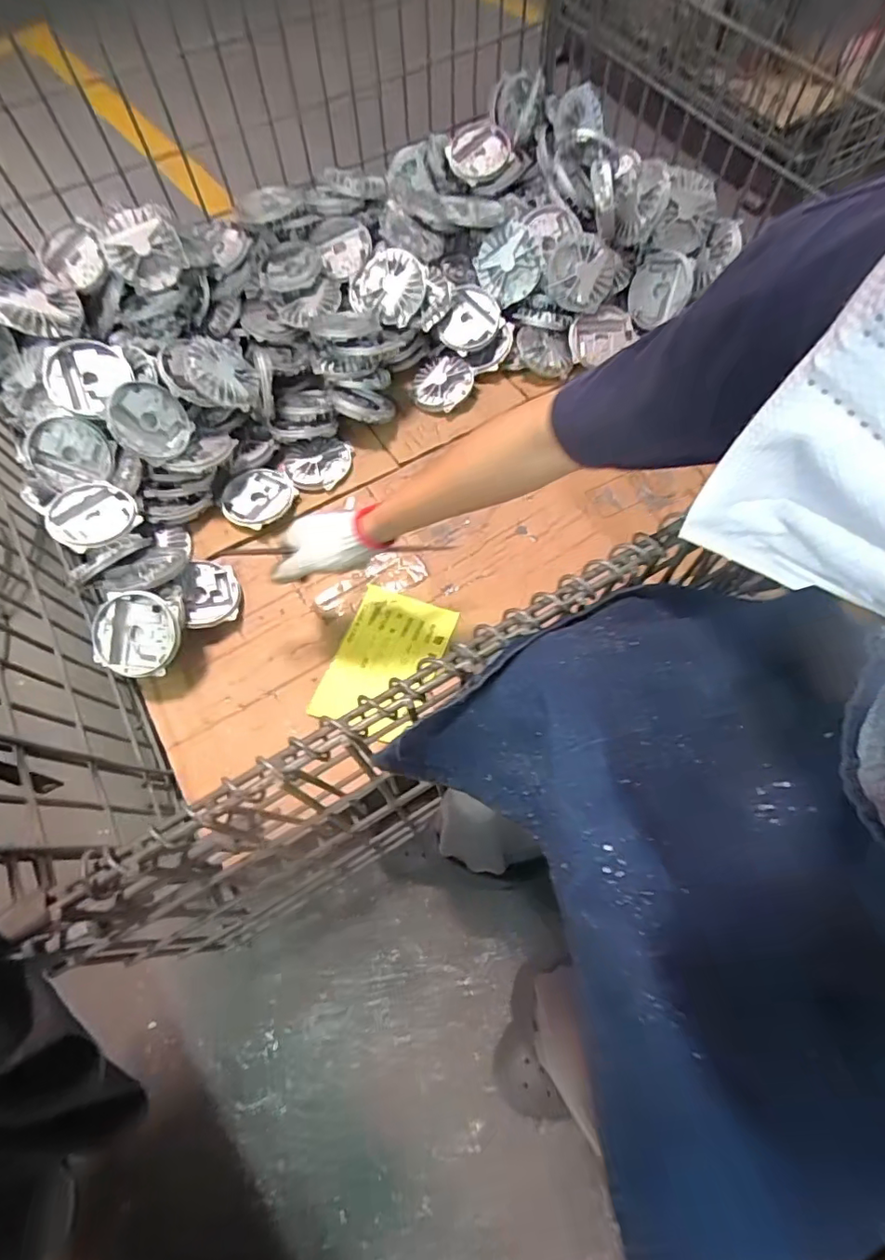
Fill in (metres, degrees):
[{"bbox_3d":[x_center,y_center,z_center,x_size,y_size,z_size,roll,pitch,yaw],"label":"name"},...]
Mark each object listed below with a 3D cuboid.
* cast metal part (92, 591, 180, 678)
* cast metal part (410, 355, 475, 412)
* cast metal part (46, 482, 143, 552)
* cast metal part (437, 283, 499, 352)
[{"bbox_3d":[-0.399,0.005,0.713,0.109,0.032,0.107,4,90,1],"label":"cast metal part"},{"bbox_3d":[-0.002,-0.413,0.903,0.098,0.028,0.098,0,68,1],"label":"cast metal part"},{"bbox_3d":[-0.494,-0.162,0.765,0.117,0.027,0.109,0,68,1],"label":"cast metal part"},{"bbox_3d":[0.047,-0.512,0.901,0.085,0.016,0.103,30,92,-10],"label":"cast metal part"}]

